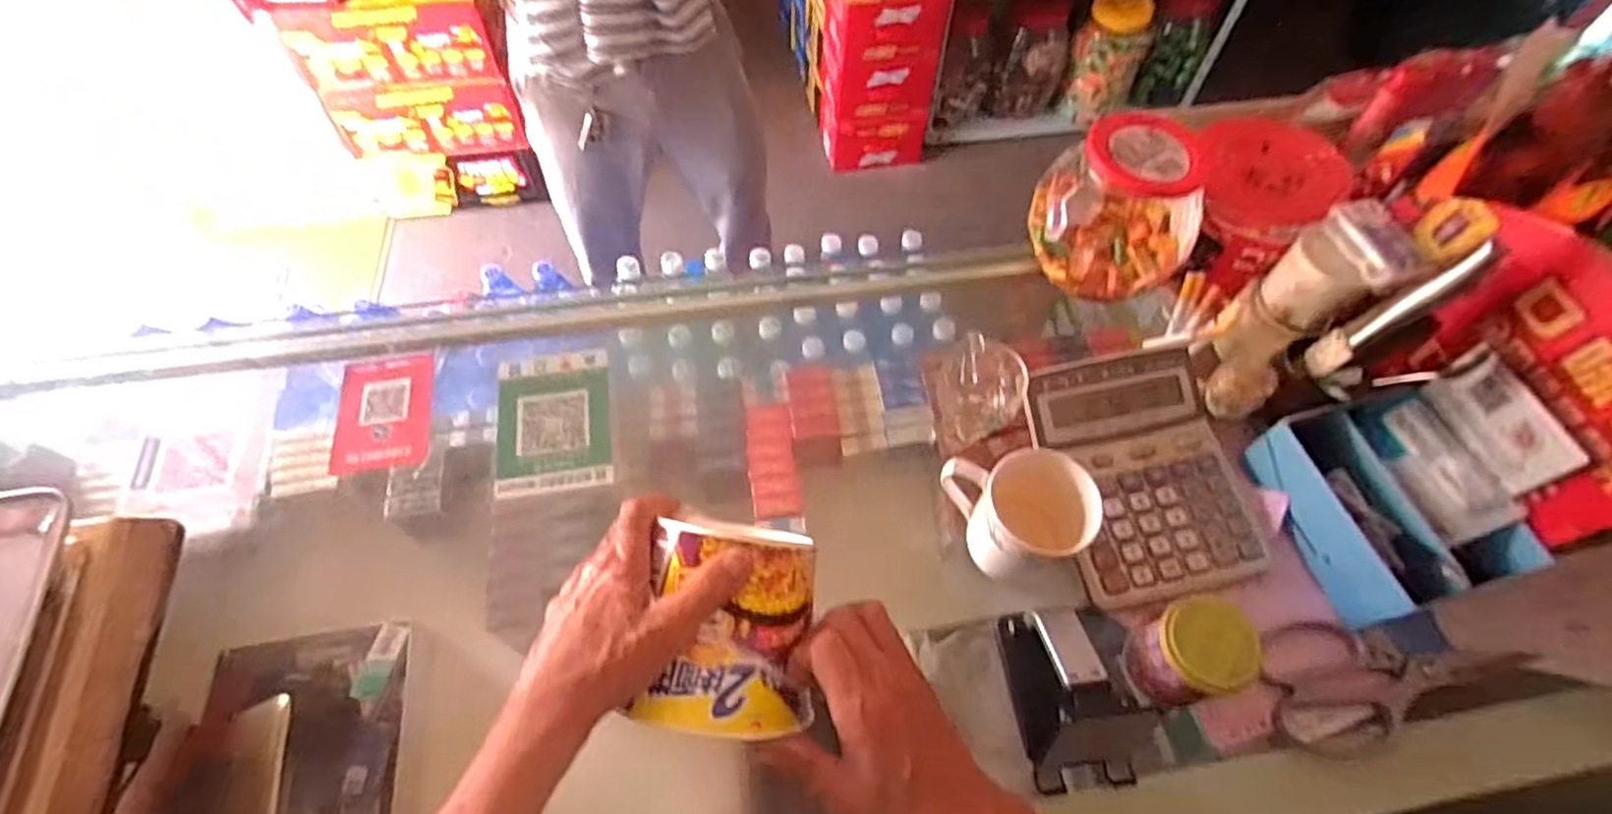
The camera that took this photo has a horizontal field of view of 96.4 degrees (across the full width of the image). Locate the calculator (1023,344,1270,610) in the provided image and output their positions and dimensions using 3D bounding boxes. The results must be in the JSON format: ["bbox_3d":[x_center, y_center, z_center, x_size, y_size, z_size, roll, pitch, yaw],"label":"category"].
[{"bbox_3d":[0.279,0.051,0.594,0.162,0.046,0.196,-11,60,-9],"label":"calculator"}]

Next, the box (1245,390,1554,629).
[{"bbox_3d":[0.450,0.077,0.561,0.121,0.085,0.157,-13,60,-10],"label":"box"}]

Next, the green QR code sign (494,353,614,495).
[{"bbox_3d":[-0.226,0.012,0.648,0.099,0.009,0.134,-7,63,-8],"label":"green QR code sign"}]

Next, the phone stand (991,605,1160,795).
[{"bbox_3d":[0.188,0.200,0.508,0.068,0.072,0.119,-6,59,-6],"label":"phone stand"}]

